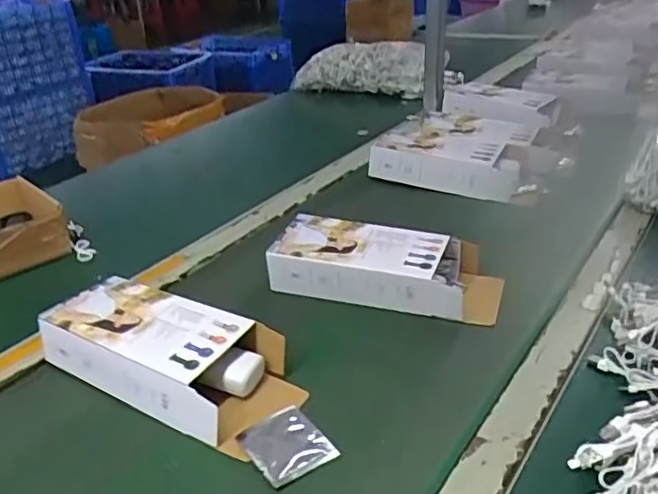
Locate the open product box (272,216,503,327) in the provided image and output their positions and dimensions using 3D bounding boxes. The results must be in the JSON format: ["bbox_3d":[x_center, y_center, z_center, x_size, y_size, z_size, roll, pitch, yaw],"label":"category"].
[{"bbox_3d":[0.063,0.019,0.707,0.251,0.055,0.100,8,37,17],"label":"open product box"}]

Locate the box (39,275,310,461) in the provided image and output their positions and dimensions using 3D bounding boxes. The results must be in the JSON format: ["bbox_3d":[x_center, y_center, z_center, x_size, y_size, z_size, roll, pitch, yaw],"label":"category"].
[{"bbox_3d":[-0.151,0.099,0.591,0.245,0.055,0.105,16,40,26],"label":"box"}]

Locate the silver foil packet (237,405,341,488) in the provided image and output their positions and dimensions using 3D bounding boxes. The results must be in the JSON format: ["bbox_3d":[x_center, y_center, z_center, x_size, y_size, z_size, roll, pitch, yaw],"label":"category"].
[{"bbox_3d":[-0.035,0.163,0.519,0.060,0.004,0.070,-24,40,-25],"label":"silver foil packet"}]

